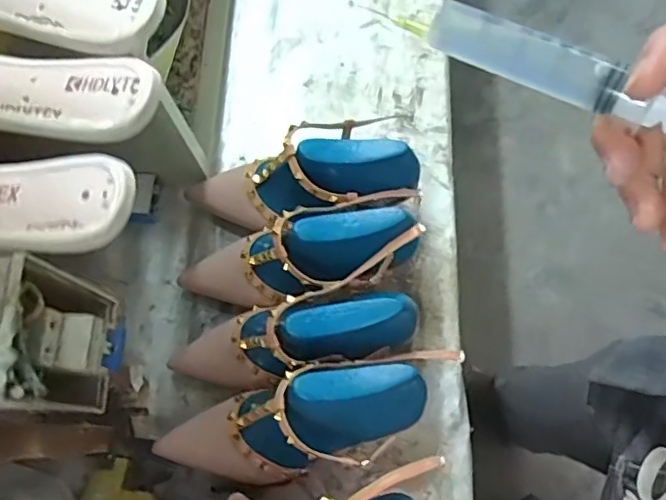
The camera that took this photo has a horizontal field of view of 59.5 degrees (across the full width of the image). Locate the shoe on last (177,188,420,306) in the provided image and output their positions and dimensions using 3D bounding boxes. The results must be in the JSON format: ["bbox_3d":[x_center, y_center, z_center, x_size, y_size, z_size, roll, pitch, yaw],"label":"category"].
[{"bbox_3d":[-0.042,0.005,0.587,0.256,0.095,0.097,-16,71,27],"label":"shoe on last"}]

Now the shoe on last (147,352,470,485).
[{"bbox_3d":[-0.029,0.157,0.525,0.291,0.086,0.088,-21,73,16],"label":"shoe on last"}]

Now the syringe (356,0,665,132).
[{"bbox_3d":[0.110,-0.064,0.229,0.201,0.016,0.015,28,75,17],"label":"syringe"}]

